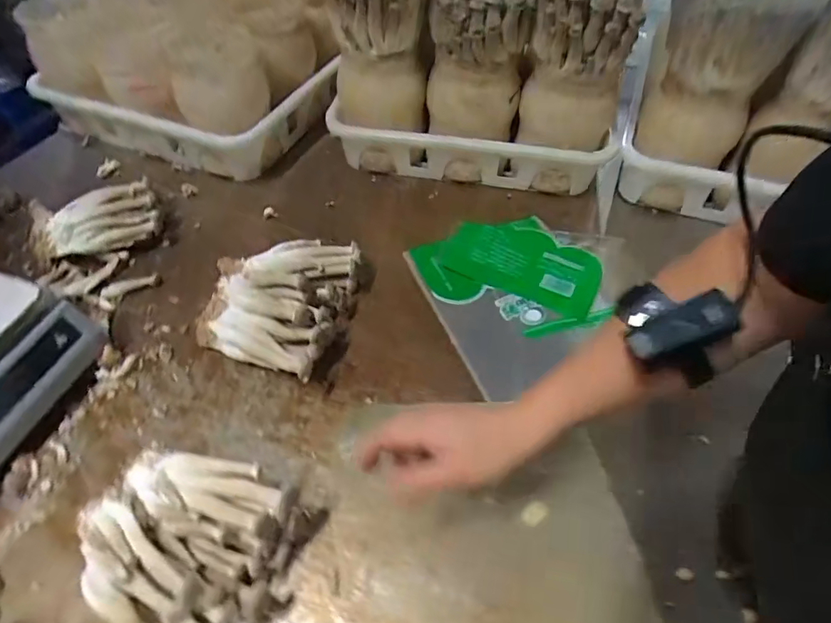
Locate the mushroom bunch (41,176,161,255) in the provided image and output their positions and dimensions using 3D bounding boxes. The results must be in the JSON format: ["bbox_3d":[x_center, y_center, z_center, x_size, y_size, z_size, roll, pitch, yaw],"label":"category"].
[{"bbox_3d":[-0.423,-0.117,0.685,0.142,0.066,0.077,-21,54,-16],"label":"mushroom bunch"}]

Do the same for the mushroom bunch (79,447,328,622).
[{"bbox_3d":[-0.190,0.203,0.430,0.159,0.081,0.139,14,53,11],"label":"mushroom bunch"}]

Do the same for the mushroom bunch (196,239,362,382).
[{"bbox_3d":[-0.166,-0.019,0.609,0.171,0.081,0.194,14,53,11],"label":"mushroom bunch"}]

